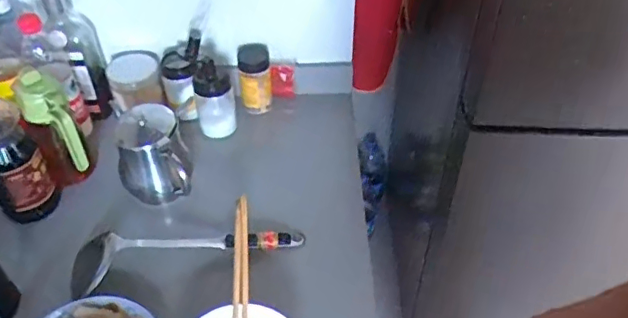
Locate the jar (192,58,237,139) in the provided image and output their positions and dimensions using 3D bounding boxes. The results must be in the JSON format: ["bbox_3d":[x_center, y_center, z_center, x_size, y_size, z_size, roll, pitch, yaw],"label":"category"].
[{"bbox_3d":[-0.161,-0.092,0.914,0.055,0.141,0.052,0,44,0],"label":"jar"}]

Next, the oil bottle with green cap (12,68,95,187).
[{"bbox_3d":[-0.371,-0.040,0.808,0.067,0.169,0.081,-22,48,-21],"label":"oil bottle with green cap"}]

